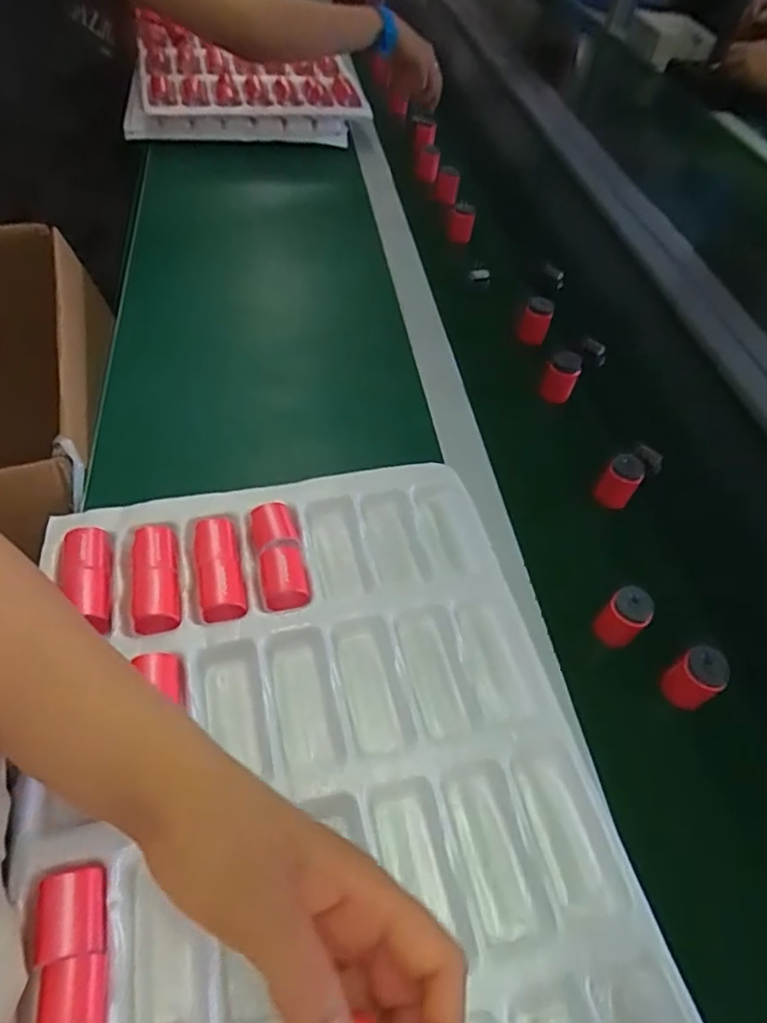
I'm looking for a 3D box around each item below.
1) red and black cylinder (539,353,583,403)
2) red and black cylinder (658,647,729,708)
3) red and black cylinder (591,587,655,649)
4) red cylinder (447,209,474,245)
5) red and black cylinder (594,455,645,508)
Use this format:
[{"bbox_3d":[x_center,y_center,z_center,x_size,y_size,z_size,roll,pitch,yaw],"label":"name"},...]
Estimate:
[{"bbox_3d":[0.176,-0.135,0.602,0.032,0.038,0.032,22,54,12],"label":"red and black cylinder"},{"bbox_3d":[0.213,0.116,0.415,0.033,0.039,0.029,-23,58,-21],"label":"red and black cylinder"},{"bbox_3d":[0.174,0.077,0.437,0.033,0.037,0.028,-33,62,-26],"label":"red and black cylinder"},{"bbox_3d":[0.099,-0.369,0.777,0.032,0.035,0.029,10,52,3],"label":"red cylinder"},{"bbox_3d":[0.209,-0.028,0.529,0.029,0.043,0.031,2,52,-3],"label":"red and black cylinder"}]

